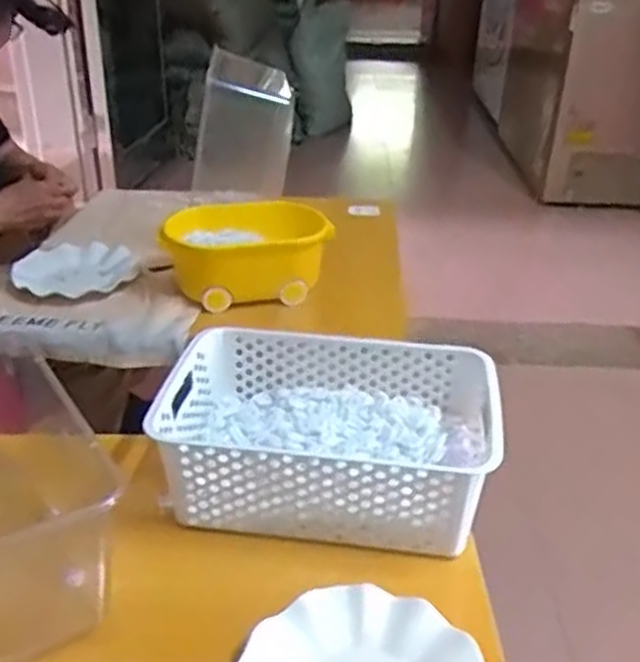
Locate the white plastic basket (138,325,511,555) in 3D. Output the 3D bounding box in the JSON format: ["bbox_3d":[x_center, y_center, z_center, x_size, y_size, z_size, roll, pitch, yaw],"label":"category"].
[{"bbox_3d":[0.006,0.093,0.743,0.296,0.093,0.199,5,29,7],"label":"white plastic basket"}]

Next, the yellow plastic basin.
[{"bbox_3d":[-0.108,-0.114,1.138,0.245,0.103,0.149,-1,29,-5],"label":"yellow plastic basin"}]

